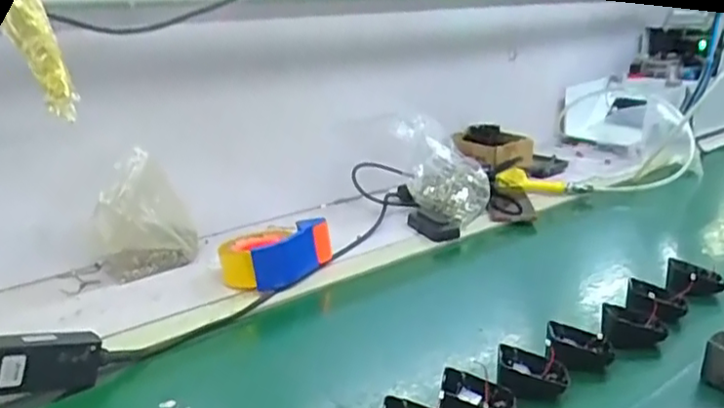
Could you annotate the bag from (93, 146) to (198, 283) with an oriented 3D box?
[{"bbox_3d":[-0.313,0.014,0.901,0.138,0.159,0.107,-8,20,-19],"label":"bag"}]

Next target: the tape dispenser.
[{"bbox_3d":[-0.125,0.070,0.881,0.141,0.073,0.103,-18,25,-41],"label":"tape dispenser"}]

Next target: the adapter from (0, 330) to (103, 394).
[{"bbox_3d":[-0.316,0.152,0.611,0.114,0.051,0.030,8,9,-40],"label":"adapter"}]

